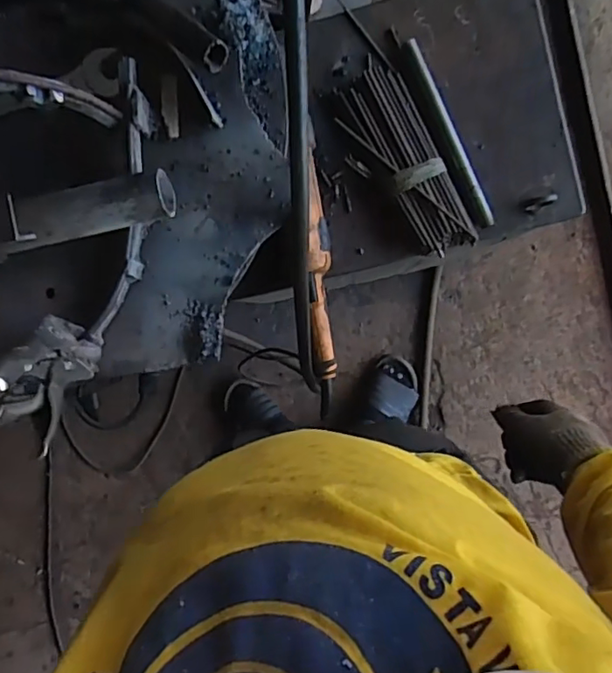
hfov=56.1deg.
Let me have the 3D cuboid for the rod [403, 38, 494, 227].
[{"bbox_3d":[0.176,-0.251,0.709,0.020,0.013,0.245,-22,91,3],"label":"rod"}]

